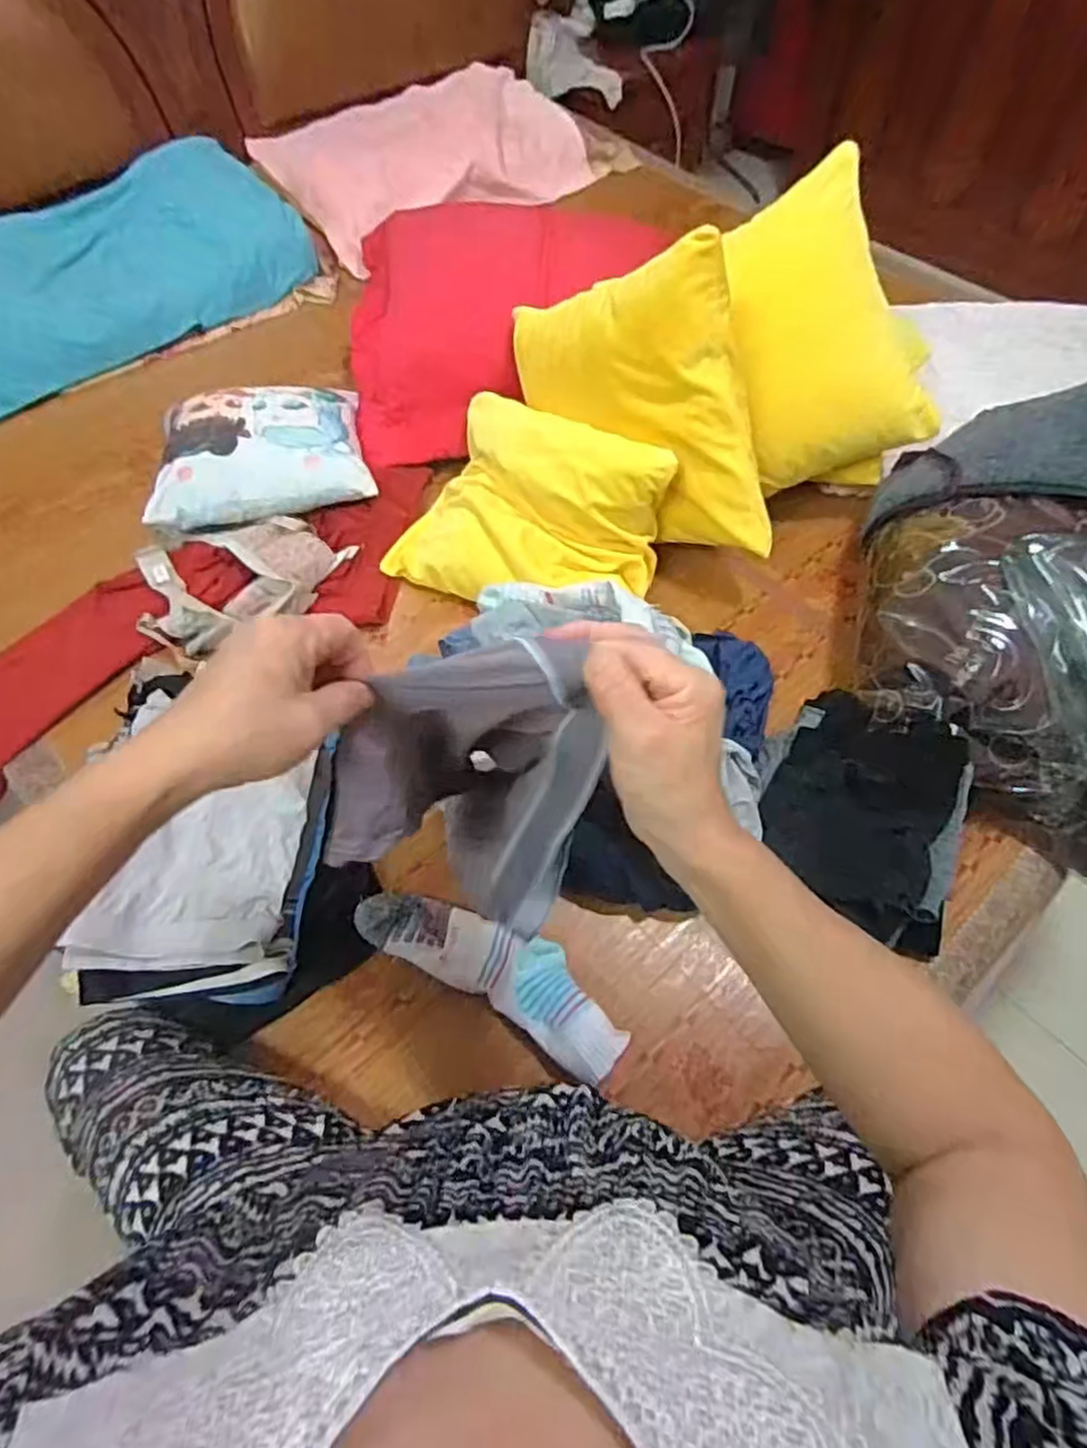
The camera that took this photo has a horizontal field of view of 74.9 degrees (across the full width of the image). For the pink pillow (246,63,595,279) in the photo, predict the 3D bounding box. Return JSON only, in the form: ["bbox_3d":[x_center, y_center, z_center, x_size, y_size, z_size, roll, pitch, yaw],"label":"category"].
[{"bbox_3d":[-0.236,-1.219,1.526,0.646,0.124,0.440,-29,63,-16],"label":"pink pillow"}]

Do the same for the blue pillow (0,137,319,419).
[{"bbox_3d":[-0.802,-0.826,1.296,0.703,0.135,0.374,-39,66,-20],"label":"blue pillow"}]

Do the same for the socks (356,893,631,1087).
[{"bbox_3d":[-0.045,0.235,0.690,0.273,0.045,0.086,26,63,15],"label":"socks"}]

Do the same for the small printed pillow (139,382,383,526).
[{"bbox_3d":[-0.412,-0.400,1.037,0.295,0.091,0.253,-13,60,-7],"label":"small printed pillow"}]

